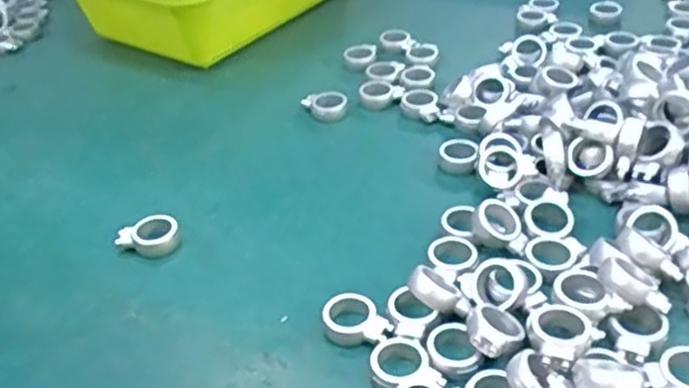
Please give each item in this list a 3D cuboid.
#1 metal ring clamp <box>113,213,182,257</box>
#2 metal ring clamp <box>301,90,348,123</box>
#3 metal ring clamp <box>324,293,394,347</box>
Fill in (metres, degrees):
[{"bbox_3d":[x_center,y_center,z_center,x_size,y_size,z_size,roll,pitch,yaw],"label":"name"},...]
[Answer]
[{"bbox_3d":[-0.110,0.024,0.399,0.033,0.012,0.024,-13,37,-10],"label":"metal ring clamp"},{"bbox_3d":[-0.014,-0.062,0.510,0.032,0.014,0.024,-4,37,2],"label":"metal ring clamp"},{"bbox_3d":[0.005,0.063,0.338,0.024,0.013,0.033,-28,42,-27],"label":"metal ring clamp"}]

